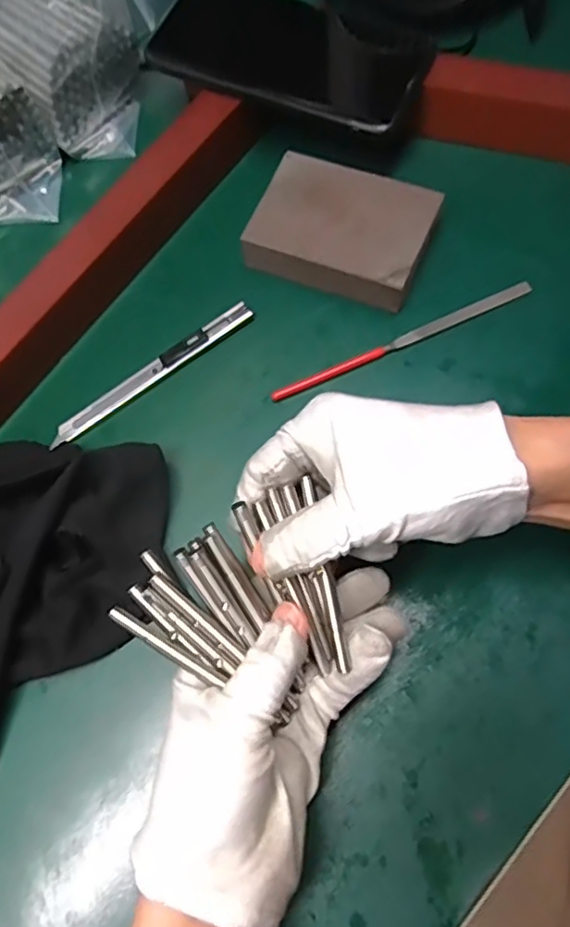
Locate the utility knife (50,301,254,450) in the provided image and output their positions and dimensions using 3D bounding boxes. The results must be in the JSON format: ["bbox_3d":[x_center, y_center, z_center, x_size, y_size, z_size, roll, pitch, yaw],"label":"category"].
[{"bbox_3d":[-0.074,-0.051,0.349,0.130,0.009,0.012,-34,74,-8],"label":"utility knife"}]

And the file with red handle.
[{"bbox_3d":[0.064,-0.067,0.342,0.154,0.007,0.008,-23,72,-5],"label":"file with red handle"}]

